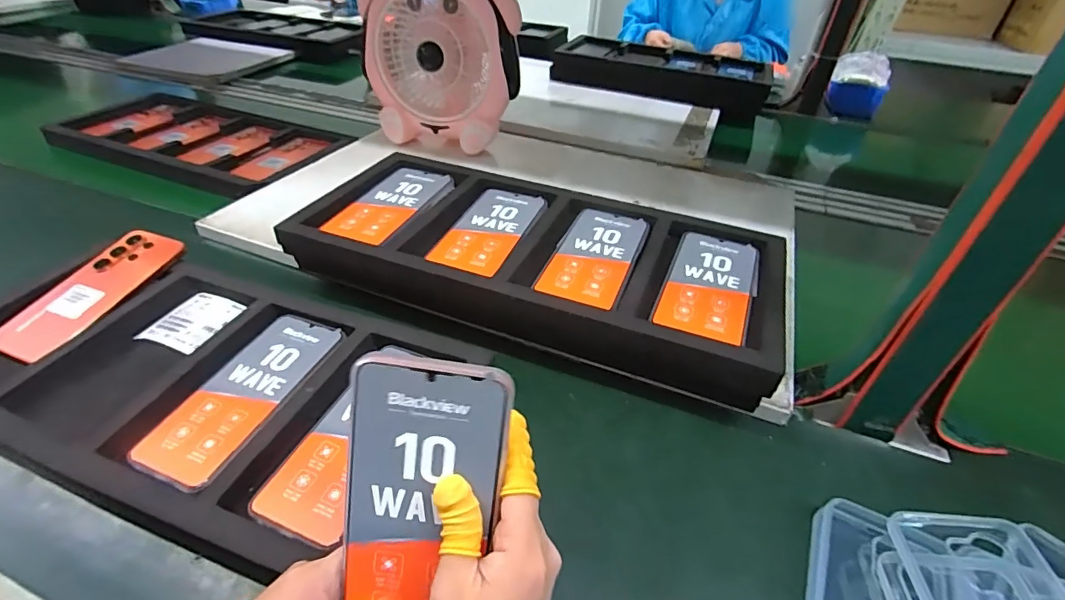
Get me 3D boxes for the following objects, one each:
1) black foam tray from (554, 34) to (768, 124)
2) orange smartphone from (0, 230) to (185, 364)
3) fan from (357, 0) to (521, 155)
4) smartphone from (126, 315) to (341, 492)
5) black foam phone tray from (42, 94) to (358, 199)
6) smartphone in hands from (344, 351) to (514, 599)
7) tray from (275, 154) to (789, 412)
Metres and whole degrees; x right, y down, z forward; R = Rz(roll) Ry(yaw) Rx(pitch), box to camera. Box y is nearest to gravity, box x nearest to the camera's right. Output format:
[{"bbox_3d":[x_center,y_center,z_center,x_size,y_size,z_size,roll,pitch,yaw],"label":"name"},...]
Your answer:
[{"bbox_3d":[0.299,-0.534,1.152,0.478,0.048,0.225,17,41,16],"label":"black foam tray"},{"bbox_3d":[-0.451,-0.010,0.506,0.079,0.007,0.170,19,53,8],"label":"orange smartphone"},{"bbox_3d":[-0.145,-0.368,0.778,0.242,0.278,0.081,10,40,8],"label":"fan"},{"bbox_3d":[-0.243,0.078,0.422,0.075,0.012,0.170,17,41,15],"label":"smartphone"},{"bbox_3d":[-0.575,-0.274,0.851,0.493,0.034,0.240,16,41,15],"label":"black foam phone tray"},{"bbox_3d":[-0.060,0.111,0.256,0.076,0.165,0.008,9,12,0],"label":"smartphone in hands"},{"bbox_3d":[0.002,-0.043,0.535,0.487,0.083,0.238,16,44,15],"label":"tray"}]

